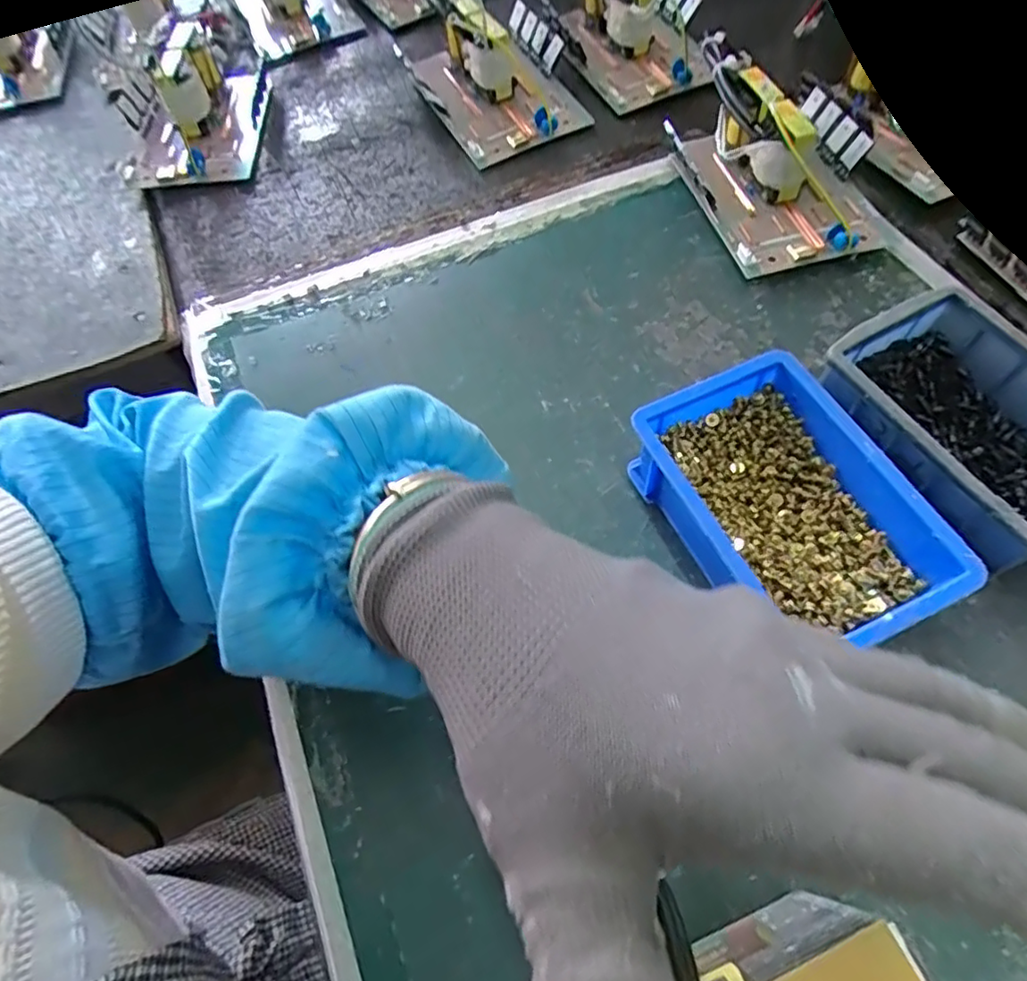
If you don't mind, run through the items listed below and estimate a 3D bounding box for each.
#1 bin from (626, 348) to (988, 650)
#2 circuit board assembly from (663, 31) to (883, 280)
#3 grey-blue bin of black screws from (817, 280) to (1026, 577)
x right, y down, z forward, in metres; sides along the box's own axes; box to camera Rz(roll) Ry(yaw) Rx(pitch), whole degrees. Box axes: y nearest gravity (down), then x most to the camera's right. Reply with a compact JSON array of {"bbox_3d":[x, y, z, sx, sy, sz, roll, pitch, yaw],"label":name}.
[{"bbox_3d":[0.133,0.012,0.304,0.104,0.056,0.147,-24,63,-9],"label":"bin"},{"bbox_3d":[0.191,-0.255,0.440,0.132,0.058,0.210,-9,61,-1],"label":"circuit board assembly"},{"bbox_3d":[0.242,-0.031,0.317,0.105,0.053,0.145,-23,63,-9],"label":"grey-blue bin of black screws"}]

